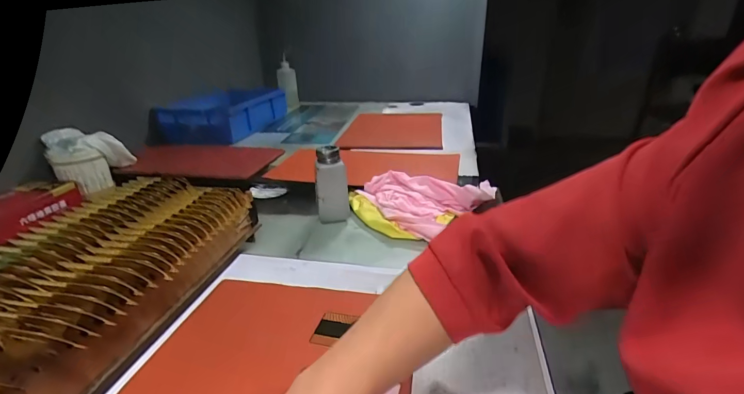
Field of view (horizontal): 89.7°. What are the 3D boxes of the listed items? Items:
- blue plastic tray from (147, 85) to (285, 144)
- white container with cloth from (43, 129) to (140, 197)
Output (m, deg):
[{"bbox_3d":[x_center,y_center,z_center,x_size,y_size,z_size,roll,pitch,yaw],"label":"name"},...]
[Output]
[{"bbox_3d":[-0.498,-0.262,1.189,0.300,0.121,0.319,3,24,11],"label":"blue plastic tray"},{"bbox_3d":[-0.620,-0.084,0.815,0.093,0.121,0.135,5,25,15],"label":"white container with cloth"}]

